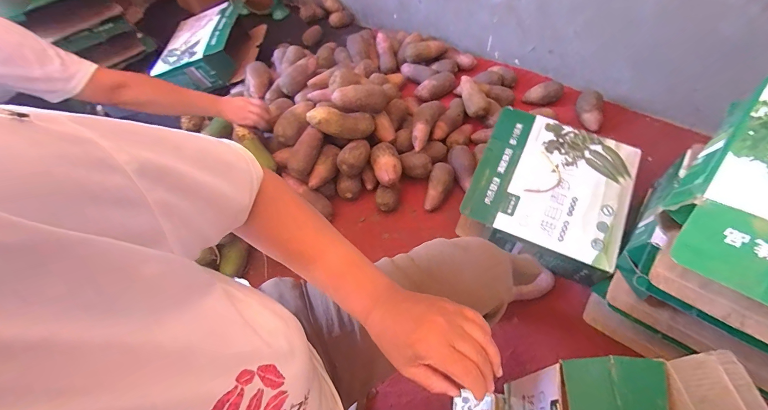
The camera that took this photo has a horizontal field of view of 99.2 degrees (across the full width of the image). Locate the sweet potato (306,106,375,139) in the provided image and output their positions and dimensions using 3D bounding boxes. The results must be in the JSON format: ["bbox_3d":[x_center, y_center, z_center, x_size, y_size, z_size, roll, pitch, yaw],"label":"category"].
[{"bbox_3d":[-0.122,-0.240,0.956,0.196,0.071,0.056,4,52,-23],"label":"sweet potato"}]

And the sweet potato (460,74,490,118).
[{"bbox_3d":[0.306,-0.378,1.130,0.082,0.057,0.175,-17,75,-7],"label":"sweet potato"}]

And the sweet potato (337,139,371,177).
[{"bbox_3d":[-0.092,-0.139,0.963,0.063,0.075,0.103,32,64,23],"label":"sweet potato"}]

